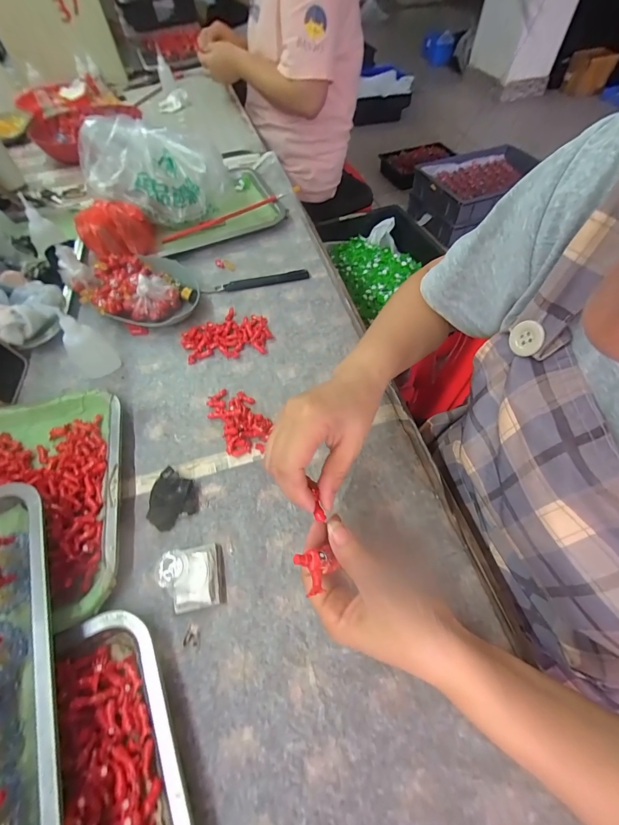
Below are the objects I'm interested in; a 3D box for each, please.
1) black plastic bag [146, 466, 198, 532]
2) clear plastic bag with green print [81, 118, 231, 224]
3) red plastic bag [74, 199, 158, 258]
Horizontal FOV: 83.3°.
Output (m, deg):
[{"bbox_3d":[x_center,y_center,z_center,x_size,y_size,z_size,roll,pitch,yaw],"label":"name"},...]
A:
[{"bbox_3d":[-0.135,0.083,0.344,0.042,0.012,0.058,-13,59,-6],"label":"black plastic bag"},{"bbox_3d":[-0.242,-0.385,0.569,0.217,0.128,0.116,-19,59,-10],"label":"clear plastic bag with green print"},{"bbox_3d":[-0.298,-0.282,0.539,0.107,0.079,0.088,-26,61,-14],"label":"red plastic bag"}]

